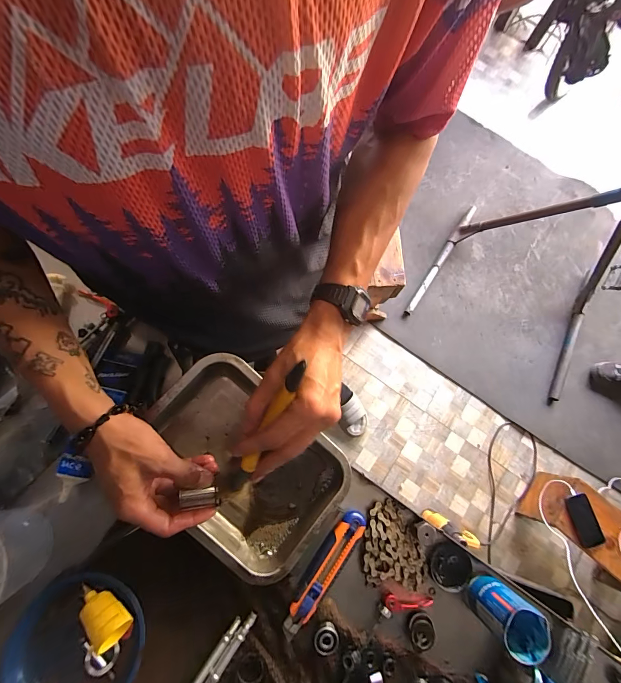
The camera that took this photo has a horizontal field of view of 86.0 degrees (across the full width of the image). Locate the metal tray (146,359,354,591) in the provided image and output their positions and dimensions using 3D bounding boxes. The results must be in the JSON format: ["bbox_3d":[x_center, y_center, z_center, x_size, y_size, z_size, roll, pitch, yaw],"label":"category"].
[{"bbox_3d":[-0.084,0.154,0.421,0.248,0.063,0.178,42,76,6],"label":"metal tray"}]

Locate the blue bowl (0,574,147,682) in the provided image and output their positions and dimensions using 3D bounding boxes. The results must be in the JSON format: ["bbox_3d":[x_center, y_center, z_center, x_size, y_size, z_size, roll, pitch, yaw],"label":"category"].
[{"bbox_3d":[-0.262,0.346,0.372,0.136,0.032,0.136,-12,78,-8],"label":"blue bowl"}]

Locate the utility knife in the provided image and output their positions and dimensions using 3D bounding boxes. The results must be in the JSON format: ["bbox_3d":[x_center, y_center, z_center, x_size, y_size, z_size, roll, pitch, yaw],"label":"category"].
[{"bbox_3d":[0.017,0.291,0.420,0.032,0.016,0.158,35,76,4],"label":"utility knife"}]

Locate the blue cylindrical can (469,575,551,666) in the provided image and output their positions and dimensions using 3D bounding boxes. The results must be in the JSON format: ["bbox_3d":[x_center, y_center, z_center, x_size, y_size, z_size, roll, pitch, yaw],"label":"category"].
[{"bbox_3d":[0.235,0.328,0.401,0.054,0.083,0.059,1,76,-5],"label":"blue cylindrical can"}]

